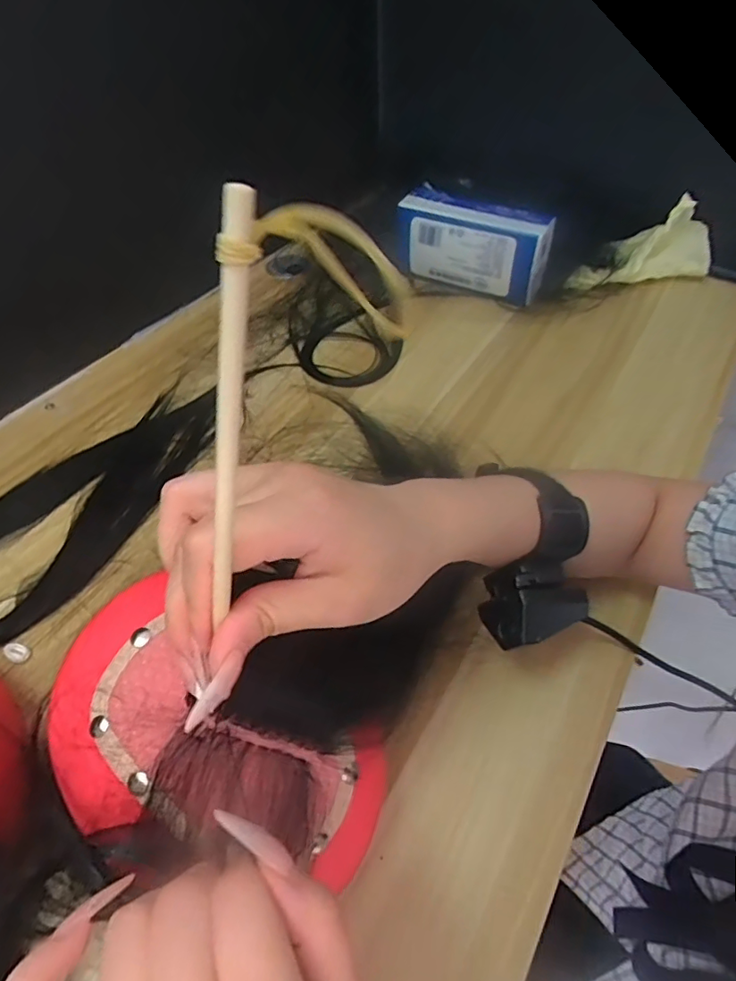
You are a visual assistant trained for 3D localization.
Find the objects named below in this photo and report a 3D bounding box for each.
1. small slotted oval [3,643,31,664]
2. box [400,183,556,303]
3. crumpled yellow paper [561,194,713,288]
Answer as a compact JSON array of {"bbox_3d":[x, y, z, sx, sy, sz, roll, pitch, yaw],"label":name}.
[{"bbox_3d":[-0.245,0.112,0.379,0.017,0.005,0.012,22,54,19],"label":"small slotted oval"},{"bbox_3d":[0.120,-0.283,0.637,0.177,0.088,0.047,22,54,18],"label":"box"},{"bbox_3d":[0.321,-0.294,0.648,0.176,0.077,0.055,-9,50,-6],"label":"crumpled yellow paper"}]

